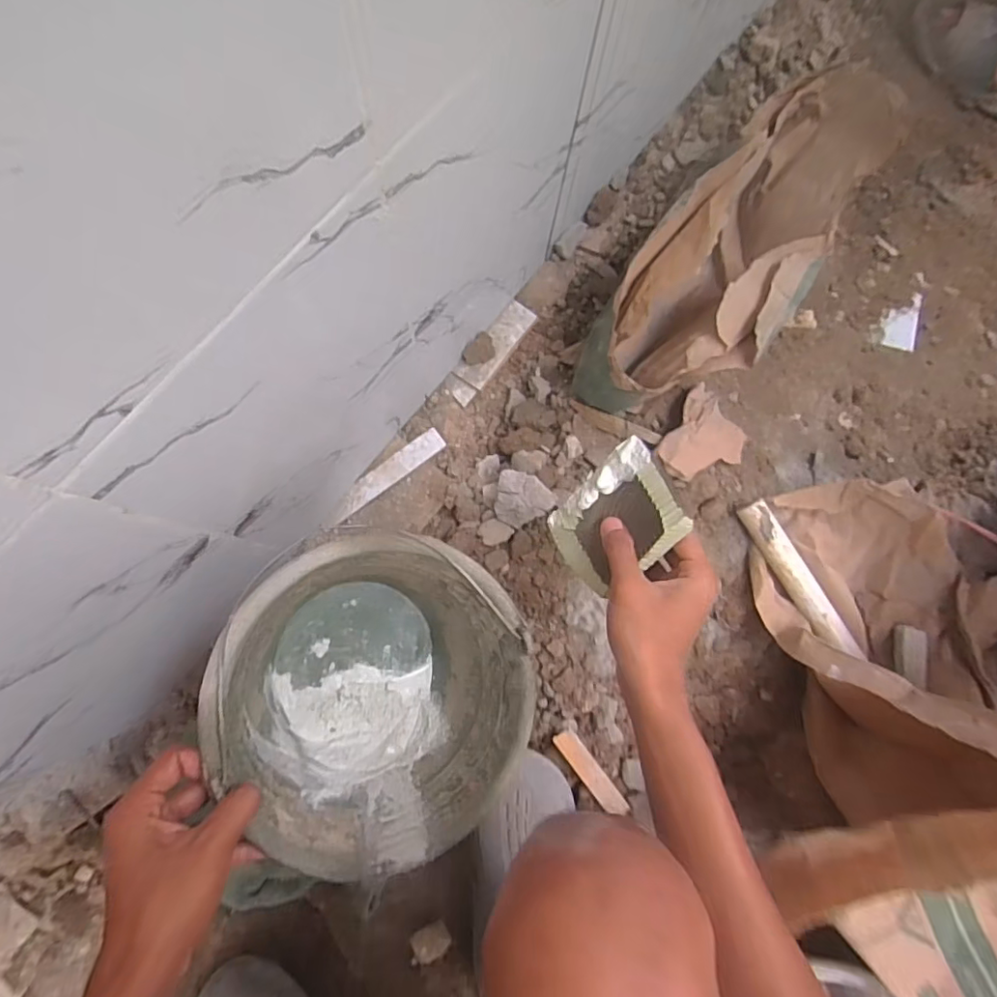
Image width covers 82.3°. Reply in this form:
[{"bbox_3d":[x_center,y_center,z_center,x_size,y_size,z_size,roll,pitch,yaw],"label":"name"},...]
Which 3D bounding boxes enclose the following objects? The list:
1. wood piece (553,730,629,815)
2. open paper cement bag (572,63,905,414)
[{"bbox_3d":[0.103,0.307,0.637,0.027,0.008,0.103,-39,75,-1],"label":"wood piece"},{"bbox_3d":[0.272,-0.271,0.693,0.169,0.186,0.436,40,81,4],"label":"open paper cement bag"}]

